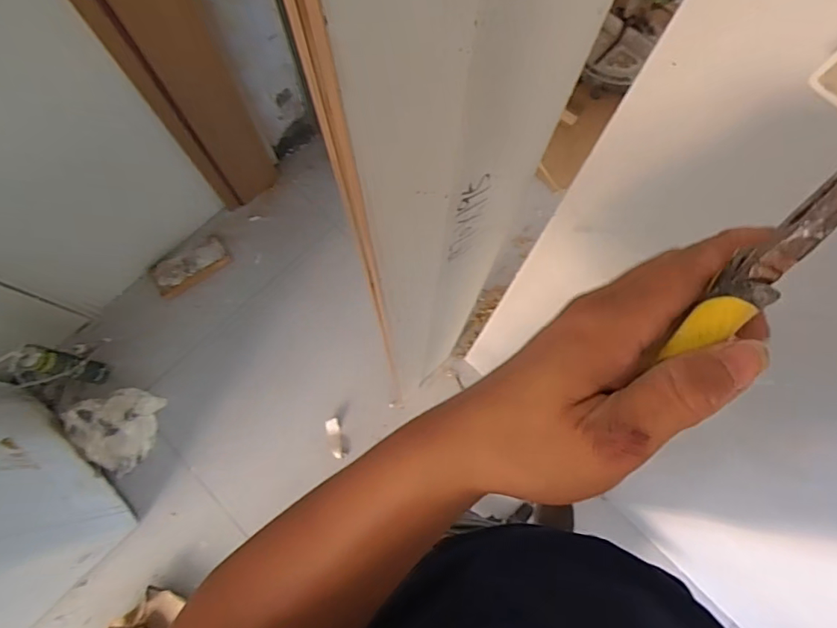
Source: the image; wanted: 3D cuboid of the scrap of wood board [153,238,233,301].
[{"bbox_3d":[-0.681,-0.146,1.519,0.228,0.021,0.104,-41,97,-26],"label":"scrap of wood board"}]

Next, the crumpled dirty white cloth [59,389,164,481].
[{"bbox_3d":[-0.767,0.294,1.304,0.188,0.168,0.212,-29,78,-8],"label":"crumpled dirty white cloth"}]

